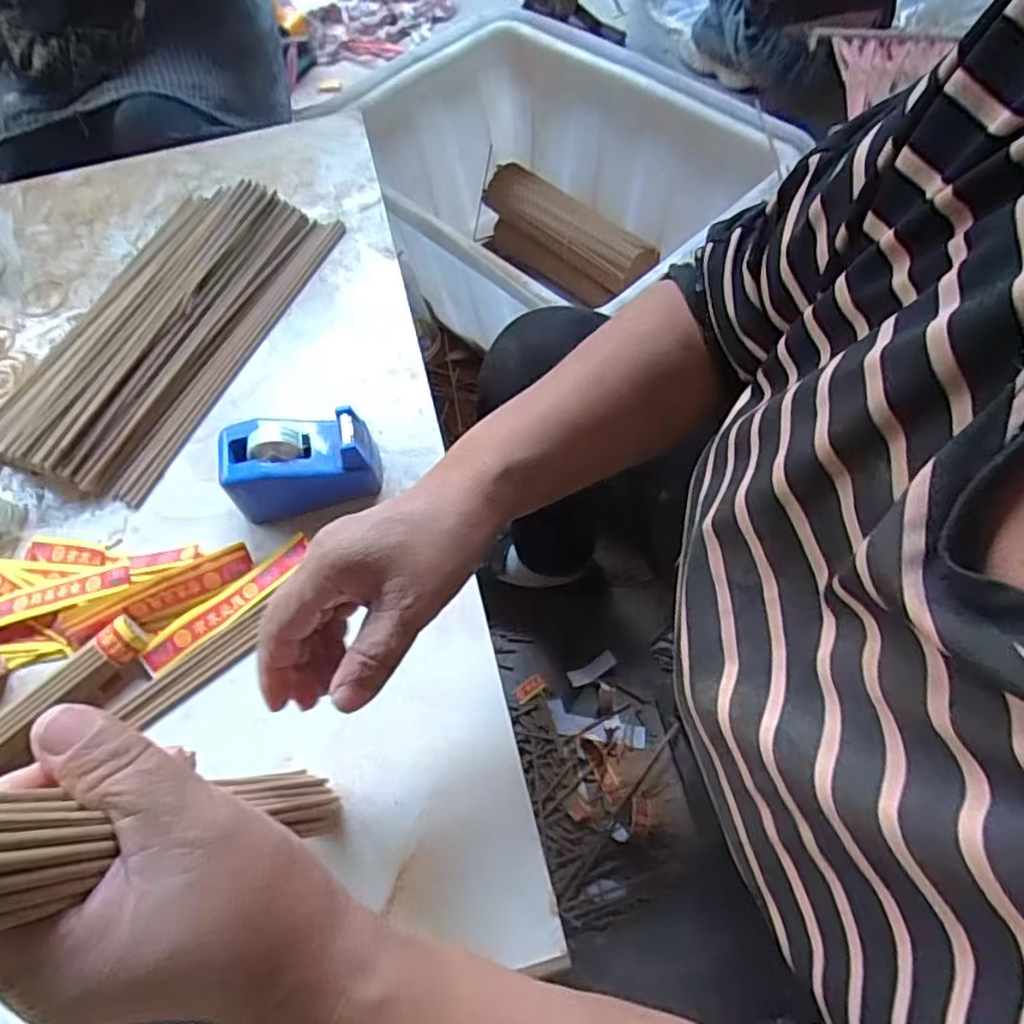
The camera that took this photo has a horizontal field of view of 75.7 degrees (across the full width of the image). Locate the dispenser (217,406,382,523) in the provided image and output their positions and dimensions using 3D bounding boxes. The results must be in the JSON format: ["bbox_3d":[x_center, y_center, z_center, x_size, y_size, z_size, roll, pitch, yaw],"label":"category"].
[{"bbox_3d":[-0.146,-0.037,0.461,0.101,0.055,0.054,-11,61,-2],"label":"dispenser"}]

